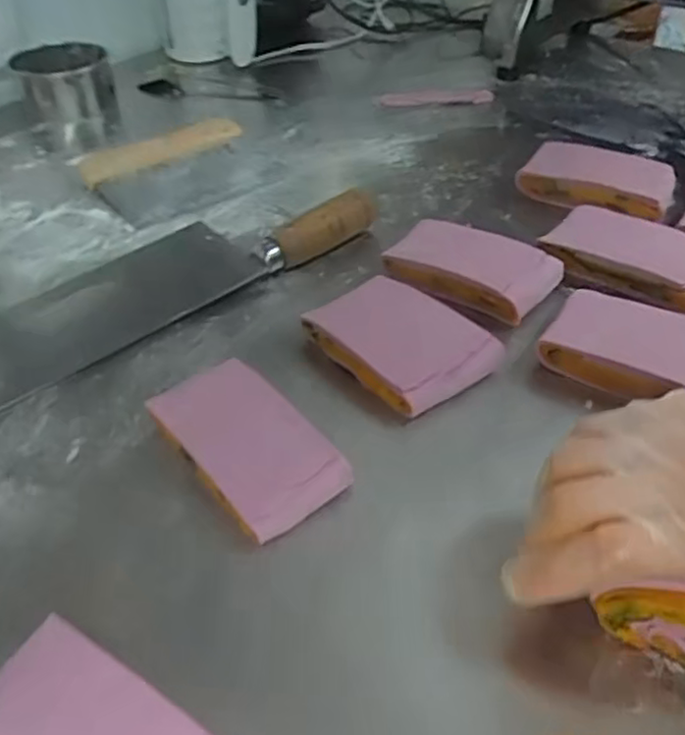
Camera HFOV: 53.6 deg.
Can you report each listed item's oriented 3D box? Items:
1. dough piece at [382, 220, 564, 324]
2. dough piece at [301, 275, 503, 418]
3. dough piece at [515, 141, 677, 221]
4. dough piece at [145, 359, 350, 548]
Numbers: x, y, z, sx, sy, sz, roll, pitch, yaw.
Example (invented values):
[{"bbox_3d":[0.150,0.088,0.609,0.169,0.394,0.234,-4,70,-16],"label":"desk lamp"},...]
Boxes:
[{"bbox_3d":[0.087,-0.066,0.458,0.106,0.026,0.063,22,47,23],"label":"dough piece"},{"bbox_3d":[0.034,-0.014,0.402,0.069,0.024,0.103,-30,51,-28],"label":"dough piece"},{"bbox_3d":[0.207,-0.149,0.549,0.109,0.031,0.074,24,48,24],"label":"dough piece"},{"bbox_3d":[-0.049,0.040,0.345,0.057,0.024,0.101,-30,51,-28],"label":"dough piece"}]

